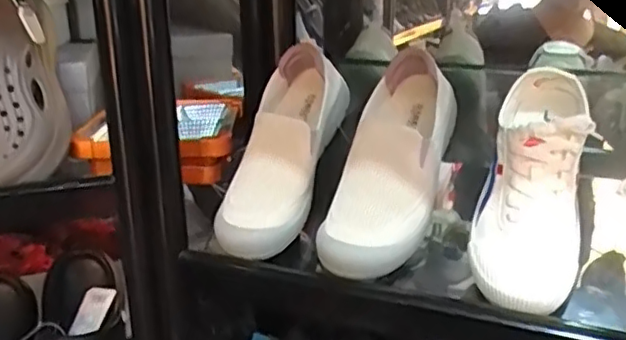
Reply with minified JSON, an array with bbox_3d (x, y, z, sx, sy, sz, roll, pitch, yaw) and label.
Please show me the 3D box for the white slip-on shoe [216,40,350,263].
[{"bbox_3d":[-0.033,-0.015,0.644,0.079,0.220,0.073,8,-24,26],"label":"white slip-on shoe"}]

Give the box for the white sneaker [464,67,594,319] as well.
[{"bbox_3d":[0.190,0.007,0.546,0.080,0.227,0.097,7,-20,21],"label":"white sneaker"}]

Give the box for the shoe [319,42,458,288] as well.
[{"bbox_3d":[0.073,-0.001,0.594,0.078,0.220,0.061,10,-23,29],"label":"shoe"}]

